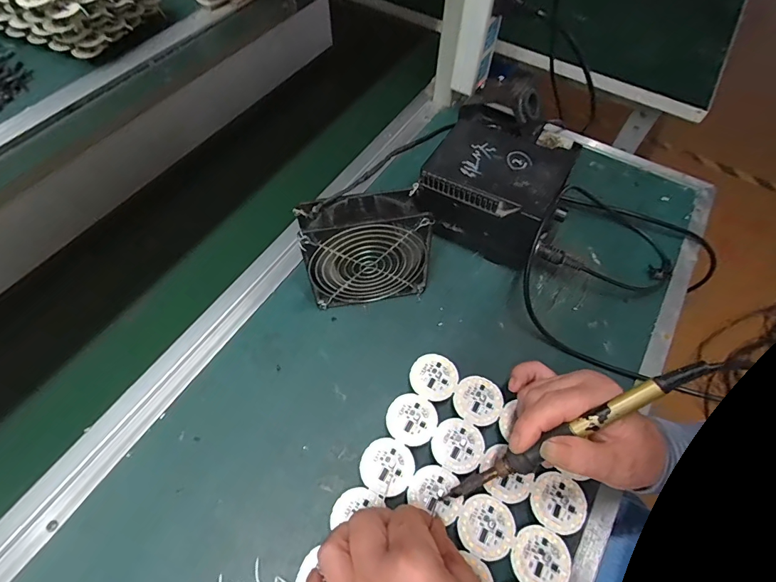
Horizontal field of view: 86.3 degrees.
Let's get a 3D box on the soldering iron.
[{"bbox_3d":[0.124,0.103,0.291,0.204,0.018,0.015,-39,60,20],"label":"soldering iron"}]

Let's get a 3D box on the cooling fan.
[{"bbox_3d":[-0.021,-0.038,0.404,0.117,0.115,0.048,-10,59,-7],"label":"cooling fan"}]

